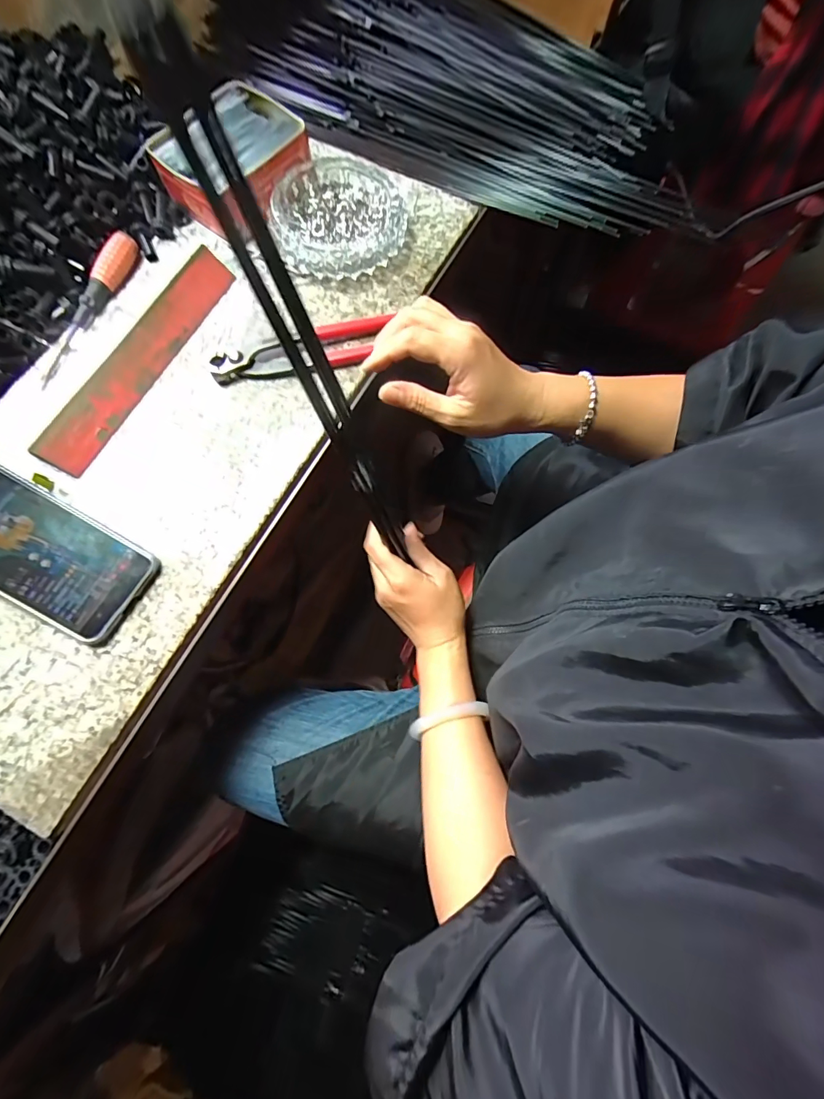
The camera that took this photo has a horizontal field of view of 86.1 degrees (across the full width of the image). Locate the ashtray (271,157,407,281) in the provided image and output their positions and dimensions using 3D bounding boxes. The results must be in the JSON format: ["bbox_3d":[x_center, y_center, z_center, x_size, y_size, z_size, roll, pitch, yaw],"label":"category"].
[{"bbox_3d":[-0.067,-0.305,0.411,0.117,0.030,0.115,4,74,0],"label":"ashtray"}]

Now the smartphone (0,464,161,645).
[{"bbox_3d":[-0.273,-0.001,0.318,0.156,0.008,0.074,32,75,-2],"label":"smartphone"}]

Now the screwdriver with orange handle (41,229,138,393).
[{"bbox_3d":[-0.290,-0.216,0.392,0.022,0.025,0.151,23,74,5],"label":"screwdriver with orange handle"}]

